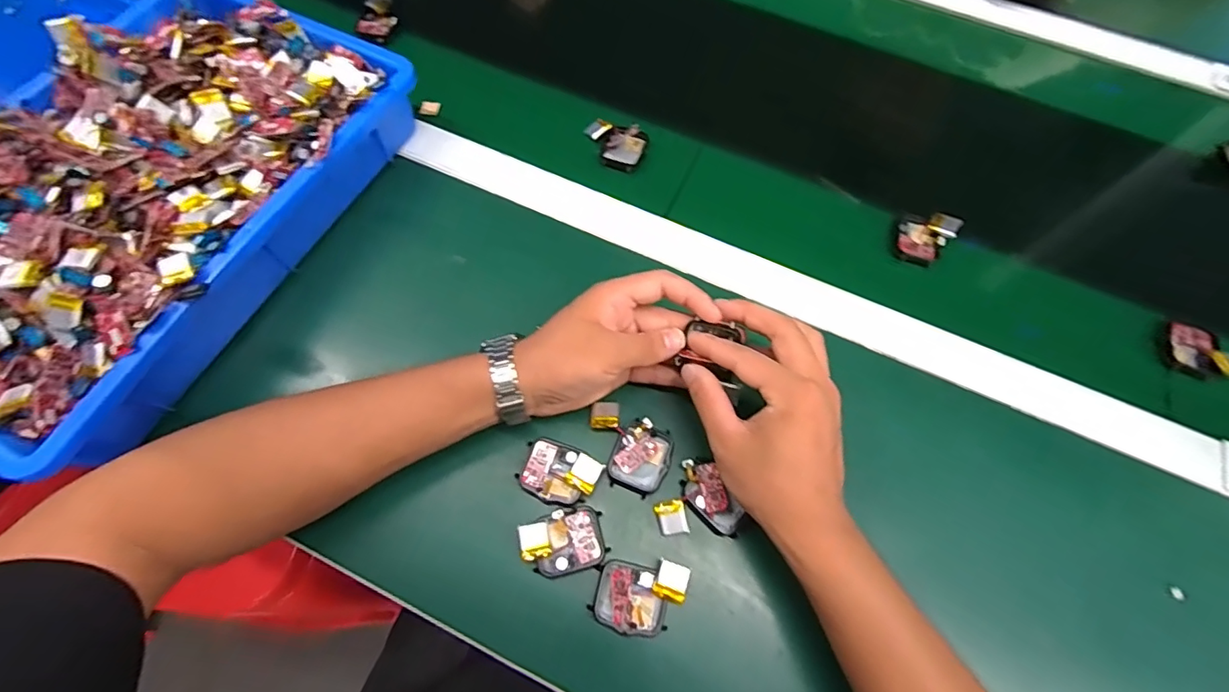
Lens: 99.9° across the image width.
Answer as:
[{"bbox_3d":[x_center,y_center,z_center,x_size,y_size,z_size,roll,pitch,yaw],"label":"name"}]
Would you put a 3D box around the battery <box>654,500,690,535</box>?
[{"bbox_3d":[0.038,0.112,0.337,0.018,0.009,0.022,-14,68,-7],"label":"battery"}]

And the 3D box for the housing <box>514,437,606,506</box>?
[{"bbox_3d":[-0.037,0.086,0.346,0.050,0.016,0.037,21,69,7],"label":"housing"}]

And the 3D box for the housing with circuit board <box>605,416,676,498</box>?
[{"bbox_3d":[0.019,0.075,0.352,0.038,0.010,0.046,21,69,7],"label":"housing with circuit board"}]

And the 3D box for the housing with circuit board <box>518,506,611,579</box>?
[{"bbox_3d":[-0.032,0.125,0.328,0.050,0.018,0.036,-13,68,-7],"label":"housing with circuit board"}]

